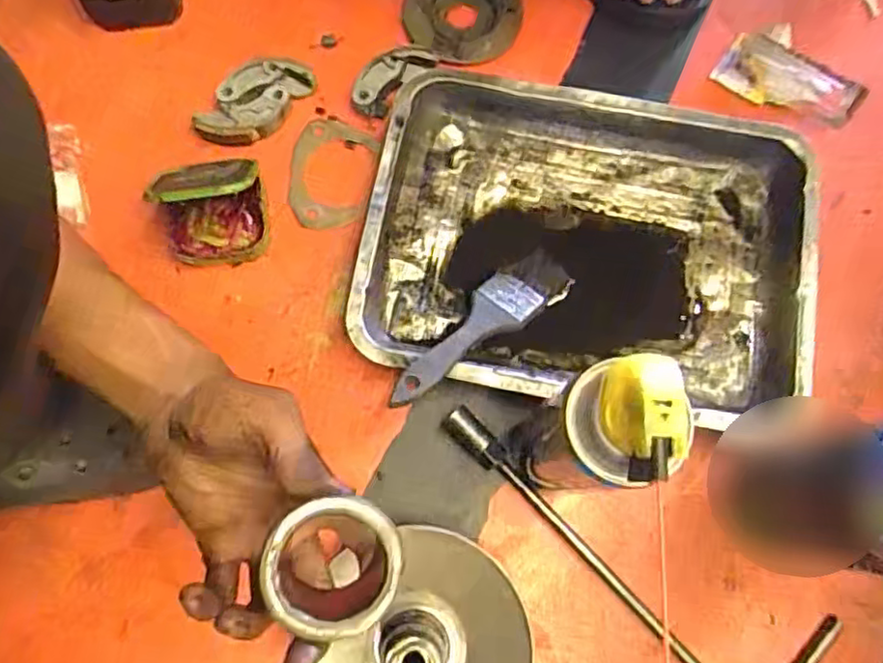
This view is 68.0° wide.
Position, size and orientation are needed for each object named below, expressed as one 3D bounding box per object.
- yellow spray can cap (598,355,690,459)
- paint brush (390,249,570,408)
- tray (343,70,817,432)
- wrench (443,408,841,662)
[{"bbox_3d":[0.088,0.034,0.290,0.030,0.036,0.044,3,75,-1],"label":"yellow spray can cap"},{"bbox_3d":[0.030,-0.006,0.499,0.043,0.017,0.190,44,60,11],"label":"paint brush"},{"bbox_3d":[0.116,-0.066,0.530,0.343,0.048,0.249,10,74,2],"label":"tray"},{"bbox_3d":[0.112,0.173,0.474,0.302,0.023,0.183,44,78,11],"label":"wrench"}]

